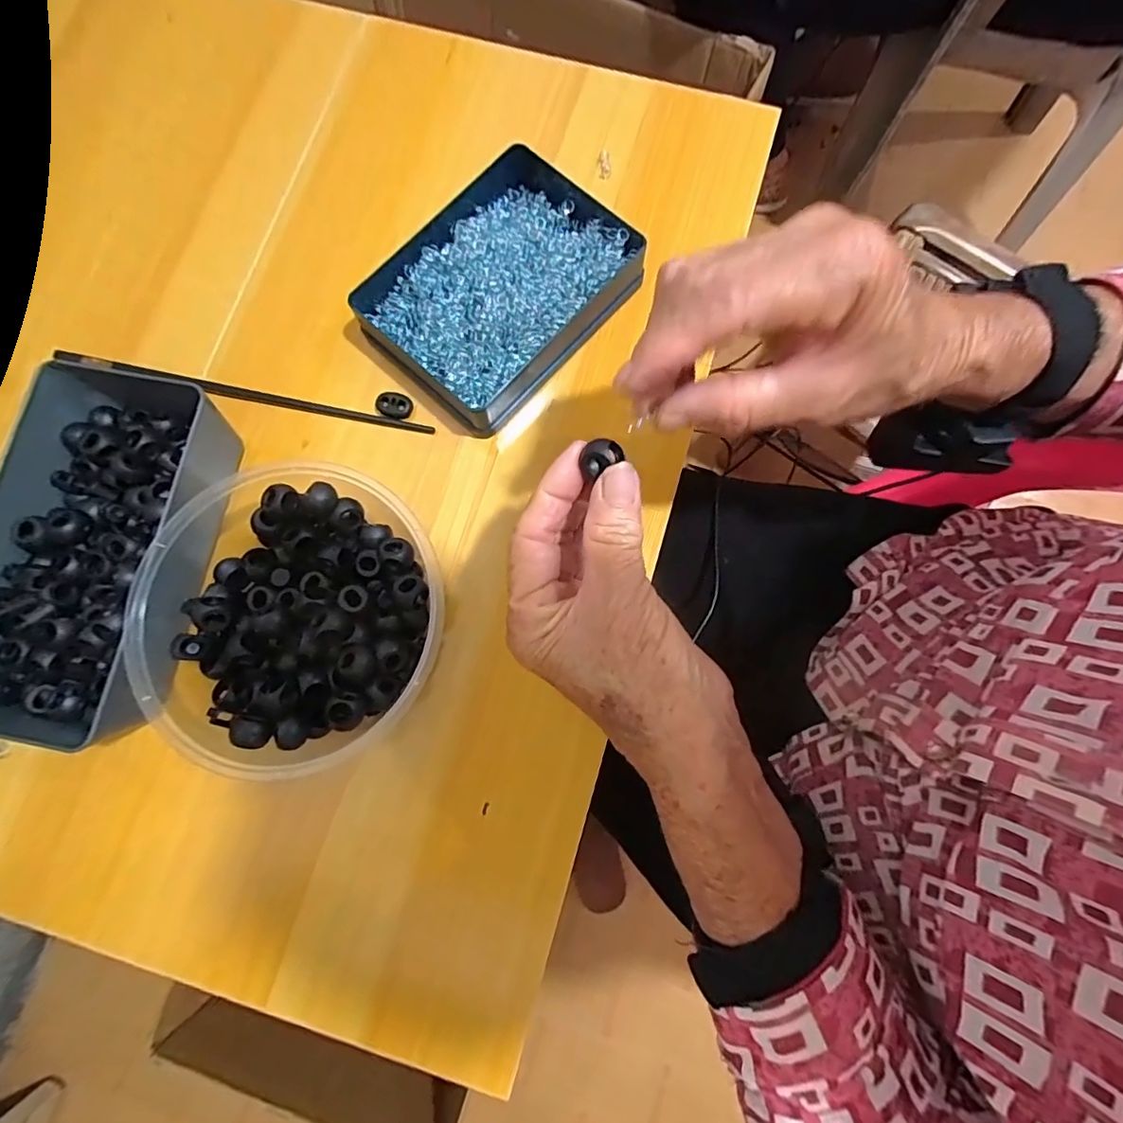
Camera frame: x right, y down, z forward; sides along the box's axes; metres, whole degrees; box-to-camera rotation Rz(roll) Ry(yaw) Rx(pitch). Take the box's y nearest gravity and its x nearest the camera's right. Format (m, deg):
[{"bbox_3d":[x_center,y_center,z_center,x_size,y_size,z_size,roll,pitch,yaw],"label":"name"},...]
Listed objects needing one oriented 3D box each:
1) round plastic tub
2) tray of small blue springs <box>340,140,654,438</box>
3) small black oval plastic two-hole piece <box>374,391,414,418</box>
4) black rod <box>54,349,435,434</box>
[{"bbox_3d":[-0.135,0.028,0.274,0.152,0.051,0.142,4,79,1],"label":"round plastic tub"},{"bbox_3d":[-0.037,-0.164,0.325,0.118,0.030,0.150,41,82,7],"label":"tray of small blue springs"},{"bbox_3d":[-0.101,-0.094,0.324,0.021,0.004,0.016,18,80,3],"label":"small black oval plastic two-hole piece"},{"bbox_3d":[-0.192,-0.102,0.327,0.233,0.006,0.006,12,80,2],"label":"black rod"}]

